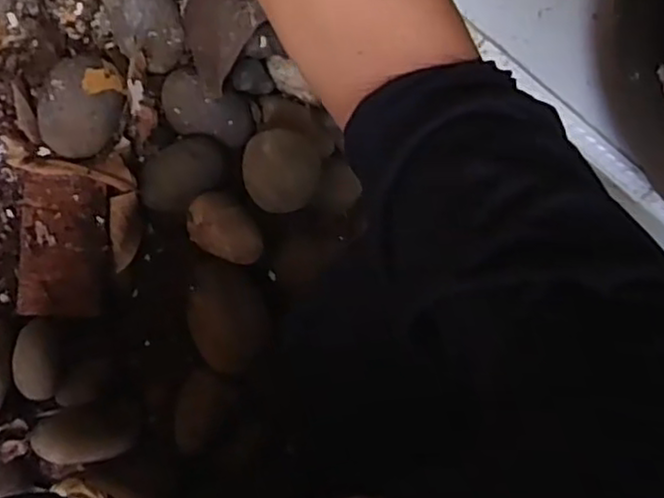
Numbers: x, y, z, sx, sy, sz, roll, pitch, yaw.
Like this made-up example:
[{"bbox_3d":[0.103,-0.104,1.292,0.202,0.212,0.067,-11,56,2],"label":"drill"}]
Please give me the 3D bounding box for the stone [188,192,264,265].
[{"bbox_3d":[-0.113,-0.019,0.746,0.089,0.039,0.065,29,90,-4],"label":"stone"}]

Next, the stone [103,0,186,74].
[{"bbox_3d":[-0.202,-0.250,0.753,0.071,0.041,0.119,-31,94,-2],"label":"stone"}]

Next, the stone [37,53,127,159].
[{"bbox_3d":[-0.262,-0.148,0.734,0.080,0.049,0.106,15,91,-4],"label":"stone"}]

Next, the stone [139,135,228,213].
[{"bbox_3d":[-0.162,-0.080,0.745,0.102,0.045,0.068,-32,94,-2],"label":"stone"}]

